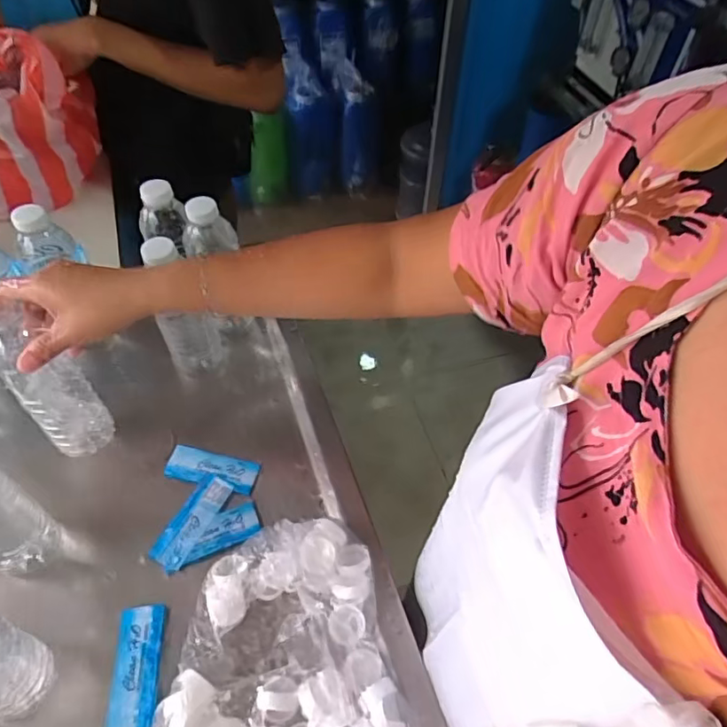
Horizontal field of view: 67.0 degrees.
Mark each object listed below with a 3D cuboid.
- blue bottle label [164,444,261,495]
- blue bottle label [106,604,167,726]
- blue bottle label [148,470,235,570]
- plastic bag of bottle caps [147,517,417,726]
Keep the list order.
[{"bbox_3d":[-0.156,0.108,0.567,0.093,0.009,0.034,11,52,7],"label":"blue bottle label"},{"bbox_3d":[-0.189,0.252,0.456,0.039,0.008,0.094,-5,52,-5],"label":"blue bottle label"},{"bbox_3d":[-0.165,0.151,0.535,0.032,0.005,0.096,24,55,16],"label":"blue bottle label"},{"bbox_3d":[-0.078,0.233,0.450,0.197,0.044,0.201,-12,53,-11],"label":"plastic bag of bottle caps"}]

